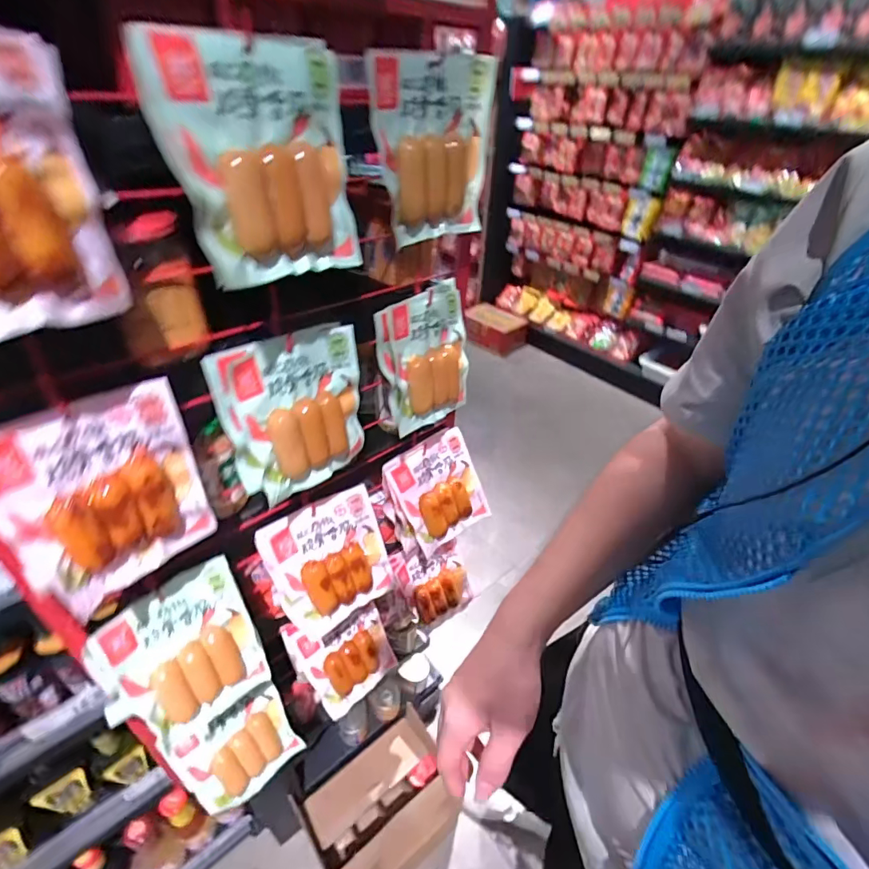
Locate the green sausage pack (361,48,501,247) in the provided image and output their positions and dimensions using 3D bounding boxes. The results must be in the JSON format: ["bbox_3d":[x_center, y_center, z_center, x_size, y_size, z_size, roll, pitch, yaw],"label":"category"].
[{"bbox_3d":[0.000,-0.260,0.429,0.123,0.152,0.034,-27,54,-20],"label":"green sausage pack"}]

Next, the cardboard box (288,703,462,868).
[{"bbox_3d":[-0.113,0.821,1.026,0.291,0.229,0.216,-25,45,-31],"label":"cardboard box"}]

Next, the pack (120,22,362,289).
[{"bbox_3d":[-0.111,-0.181,0.314,0.127,0.137,0.018,-26,33,-36],"label":"pack"}]

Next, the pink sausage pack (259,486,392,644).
[{"bbox_3d":[-0.122,0.151,0.553,0.133,0.146,0.028,-24,15,-25],"label":"pink sausage pack"}]

